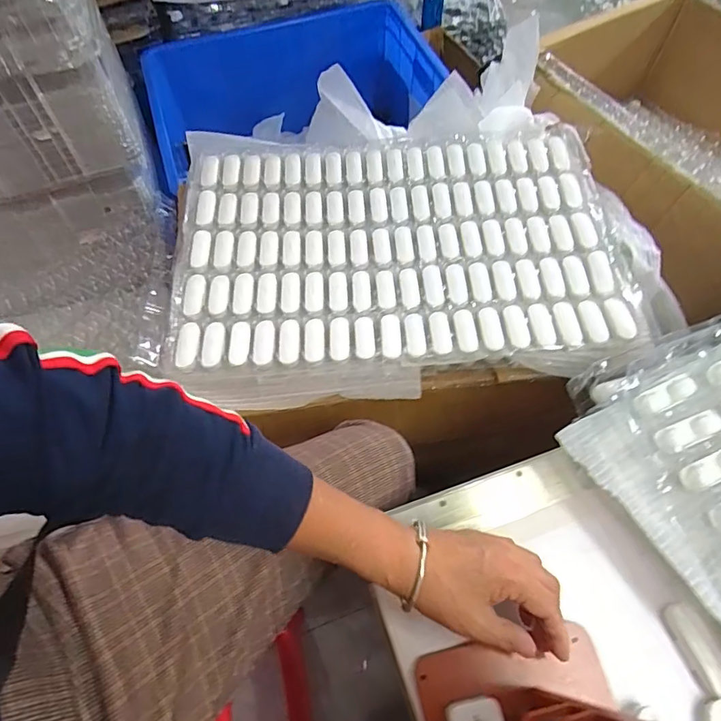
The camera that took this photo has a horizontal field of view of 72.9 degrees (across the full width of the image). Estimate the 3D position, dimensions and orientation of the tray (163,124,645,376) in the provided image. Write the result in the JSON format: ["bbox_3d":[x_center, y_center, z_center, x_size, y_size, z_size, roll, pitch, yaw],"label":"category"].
[{"bbox_3d":[0.046,-0.161,0.663,0.560,0.027,0.384,-2,62,1],"label":"tray"}]

